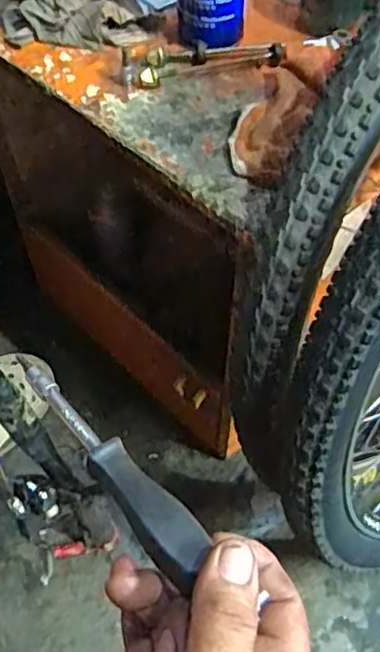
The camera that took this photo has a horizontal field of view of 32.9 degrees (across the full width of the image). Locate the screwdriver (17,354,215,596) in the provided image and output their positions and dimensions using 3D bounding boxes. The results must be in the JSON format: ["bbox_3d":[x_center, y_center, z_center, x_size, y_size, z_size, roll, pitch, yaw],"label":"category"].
[{"bbox_3d":[-0.041,0.068,0.323,0.023,0.024,0.149,-34,53,-20],"label":"screwdriver"}]

